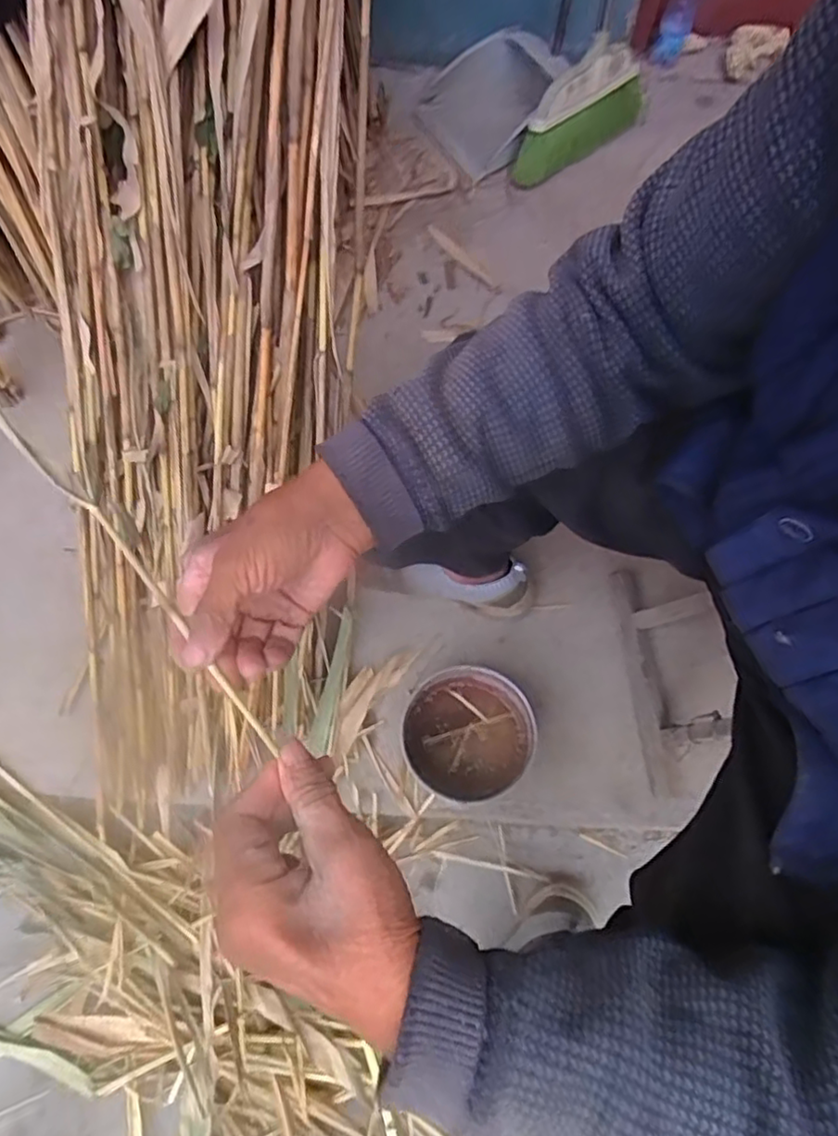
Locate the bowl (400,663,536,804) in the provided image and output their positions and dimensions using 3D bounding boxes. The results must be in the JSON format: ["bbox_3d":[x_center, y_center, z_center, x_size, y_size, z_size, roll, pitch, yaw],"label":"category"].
[{"bbox_3d":[0.060,0.210,0.807,0.157,0.079,0.153,1,67,-2],"label":"bowl"}]

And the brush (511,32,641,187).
[{"bbox_3d":[0.310,-0.854,1.199,0.315,0.162,0.068,-35,73,-15],"label":"brush"}]

